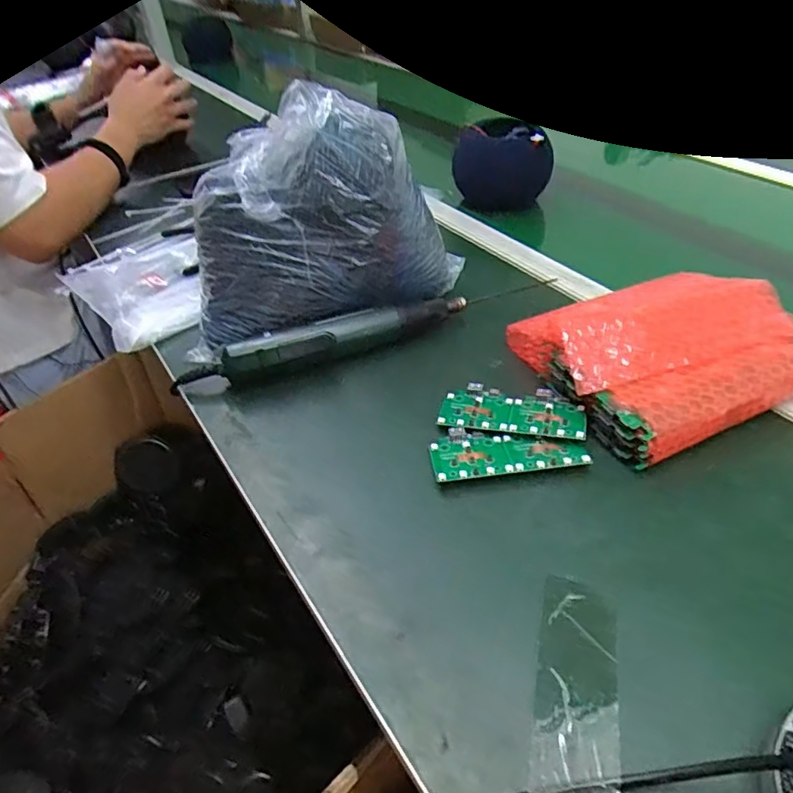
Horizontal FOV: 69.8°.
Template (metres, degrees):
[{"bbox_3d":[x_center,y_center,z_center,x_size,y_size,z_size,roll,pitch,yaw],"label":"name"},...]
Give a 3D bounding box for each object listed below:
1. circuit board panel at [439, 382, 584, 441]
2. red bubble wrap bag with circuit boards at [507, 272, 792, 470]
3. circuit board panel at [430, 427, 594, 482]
[{"bbox_3d":[0.097,0.011,0.476,0.115,0.010,0.054,7,44,12],"label":"circuit board panel"},{"bbox_3d":[0.232,-0.050,0.493,0.213,0.077,0.185,-20,44,-17],"label":"red bubble wrap bag with circuit boards"},{"bbox_3d":[0.087,0.042,0.448,0.116,0.004,0.051,-6,36,-1],"label":"circuit board panel"}]

